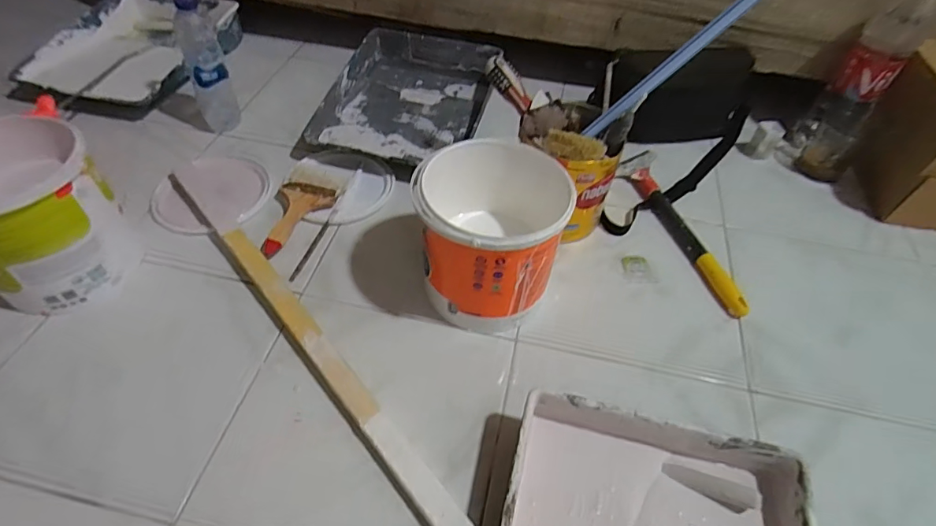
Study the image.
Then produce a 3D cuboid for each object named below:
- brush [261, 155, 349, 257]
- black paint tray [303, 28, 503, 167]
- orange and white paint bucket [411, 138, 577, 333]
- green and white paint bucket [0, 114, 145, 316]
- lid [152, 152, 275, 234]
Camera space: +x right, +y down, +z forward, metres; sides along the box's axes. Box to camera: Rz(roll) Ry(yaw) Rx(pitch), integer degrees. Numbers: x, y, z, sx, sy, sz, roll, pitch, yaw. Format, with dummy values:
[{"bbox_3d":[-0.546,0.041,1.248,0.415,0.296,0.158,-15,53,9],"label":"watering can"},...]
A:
[{"bbox_3d":[-0.262,-0.088,0.793,0.089,0.023,0.212,10,49,6],"label":"brush"},{"bbox_3d":[-0.106,-0.319,0.969,0.292,0.068,0.374,9,49,6],"label":"black paint tray"},{"bbox_3d":[0.029,-0.033,0.663,0.177,0.183,0.180,2,51,-2],"label":"orange and white paint bucket"},{"bbox_3d":[-0.555,-0.061,0.656,0.182,0.184,0.182,1,49,-1],"label":"green and white paint bucket"},{"bbox_3d":[-0.416,-0.123,0.828,0.175,0.016,0.178,1,49,-1],"label":"lid"}]

